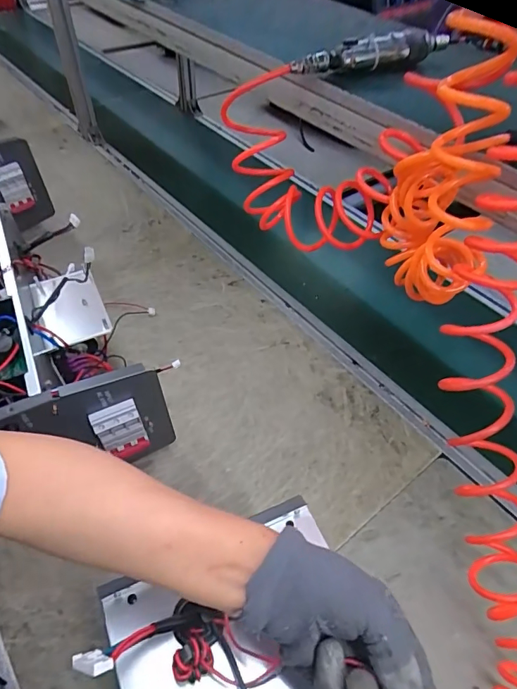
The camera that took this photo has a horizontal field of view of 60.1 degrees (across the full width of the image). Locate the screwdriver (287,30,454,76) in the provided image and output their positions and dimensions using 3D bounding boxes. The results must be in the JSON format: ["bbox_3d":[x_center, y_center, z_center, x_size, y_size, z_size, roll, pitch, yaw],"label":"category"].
[{"bbox_3d":[0.160,-0.391,0.598,0.239,0.042,0.034,-14,51,-14],"label":"screwdriver"}]

